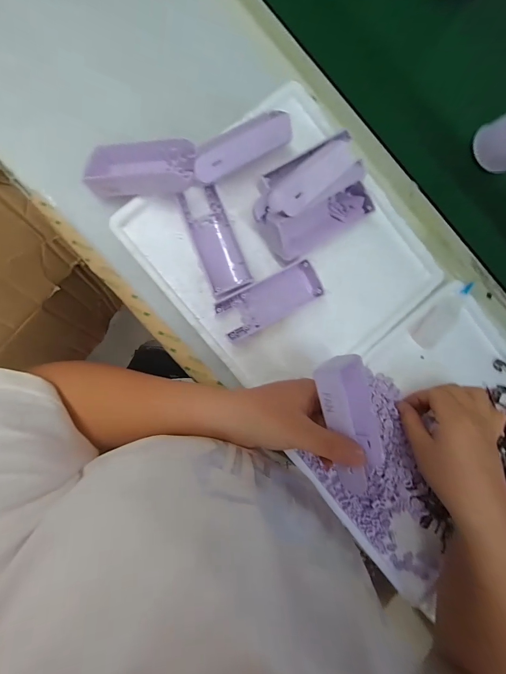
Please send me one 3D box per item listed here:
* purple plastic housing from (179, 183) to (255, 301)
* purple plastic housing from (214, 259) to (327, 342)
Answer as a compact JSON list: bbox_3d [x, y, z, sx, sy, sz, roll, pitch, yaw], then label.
[{"bbox_3d":[-0.035,-0.096,0.315,0.045,0.027,0.107,-20,92,-7],"label":"purple plastic housing"},{"bbox_3d":[0.016,-0.039,0.320,0.104,0.023,0.042,-29,93,-7],"label":"purple plastic housing"}]

